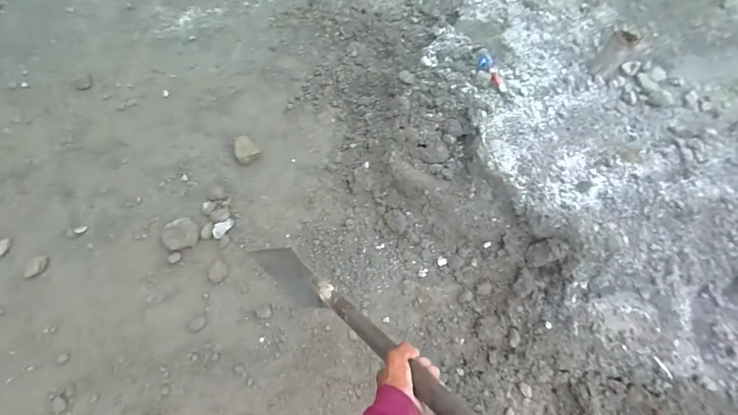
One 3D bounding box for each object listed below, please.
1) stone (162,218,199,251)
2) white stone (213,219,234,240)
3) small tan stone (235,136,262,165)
[{"bbox_3d":[-0.660,0.095,1.274,0.141,0.045,0.108,-8,67,-6],"label":"stone"},{"bbox_3d":[-0.523,0.072,1.308,0.045,0.024,0.086,32,69,11],"label":"white stone"},{"bbox_3d":[-0.476,-0.218,1.412,0.095,0.055,0.088,1,66,-2],"label":"small tan stone"}]

